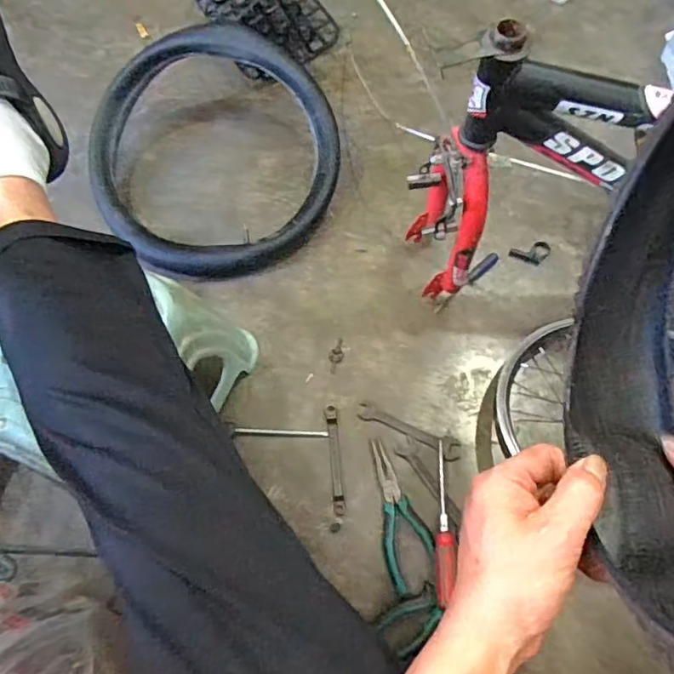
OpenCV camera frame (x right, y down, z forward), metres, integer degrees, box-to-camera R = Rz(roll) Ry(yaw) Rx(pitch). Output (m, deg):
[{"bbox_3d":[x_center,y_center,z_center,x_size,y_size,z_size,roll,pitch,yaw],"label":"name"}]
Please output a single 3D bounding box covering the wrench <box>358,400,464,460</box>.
[{"bbox_3d":[0.098,0.125,0.782,0.143,0.006,0.028,24,73,10],"label":"wrench"}]

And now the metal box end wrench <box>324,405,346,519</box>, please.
[{"bbox_3d":[-0.002,0.160,0.764,0.016,0.014,0.142,-6,71,0],"label":"metal box end wrench"}]

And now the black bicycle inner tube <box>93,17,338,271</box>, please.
[{"bbox_3d":[-0.190,-0.280,0.872,0.370,0.136,0.370,-1,71,2],"label":"black bicycle inner tube"}]

